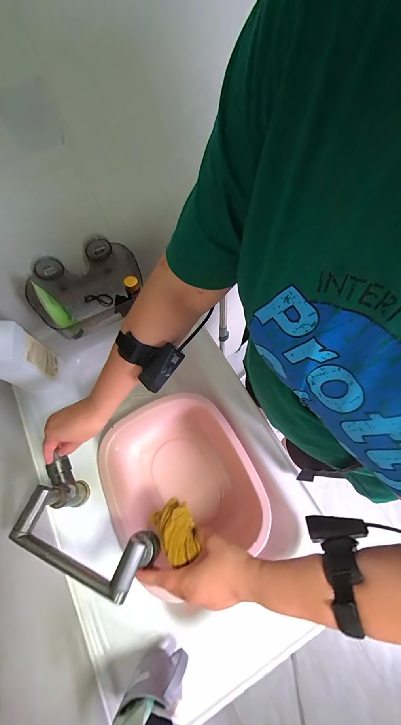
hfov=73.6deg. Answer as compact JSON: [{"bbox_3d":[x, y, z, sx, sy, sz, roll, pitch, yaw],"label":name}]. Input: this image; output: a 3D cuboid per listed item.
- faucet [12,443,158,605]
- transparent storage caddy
[{"bbox_3d":[-0.188,0.268,0.447,0.245,0.165,0.093,28,70,13],"label":"faucet"},{"bbox_3d":[-0.236,-0.153,0.577,0.209,0.172,0.128,-27,68,-9],"label":"transparent storage caddy"}]

